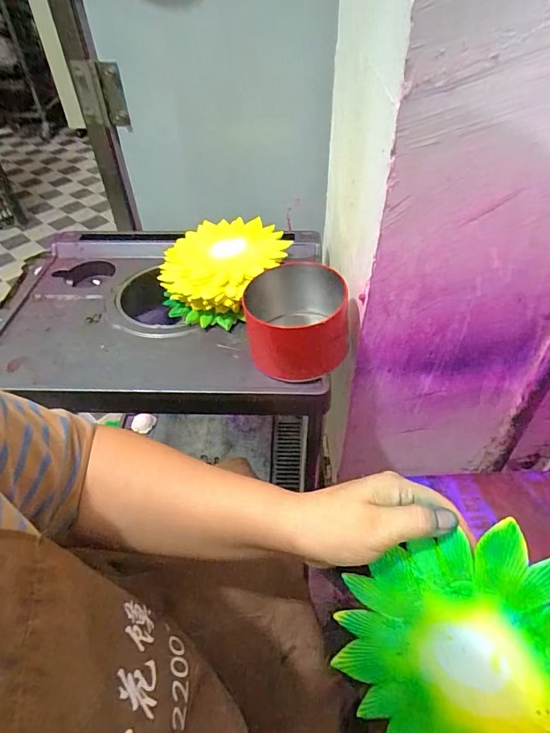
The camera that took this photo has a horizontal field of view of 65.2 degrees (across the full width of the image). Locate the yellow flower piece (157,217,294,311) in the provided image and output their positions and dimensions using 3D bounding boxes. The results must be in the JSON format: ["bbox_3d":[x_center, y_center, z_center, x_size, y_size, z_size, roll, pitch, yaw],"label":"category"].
[{"bbox_3d":[-0.084,-0.158,0.663,0.169,0.066,0.184,-1,46,1],"label":"yellow flower piece"}]

